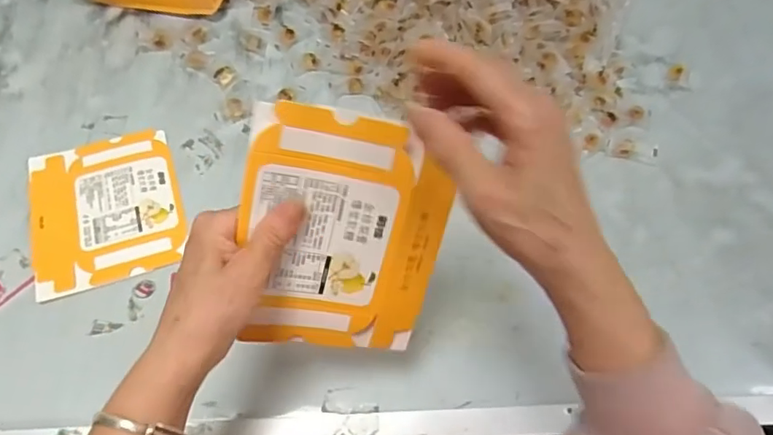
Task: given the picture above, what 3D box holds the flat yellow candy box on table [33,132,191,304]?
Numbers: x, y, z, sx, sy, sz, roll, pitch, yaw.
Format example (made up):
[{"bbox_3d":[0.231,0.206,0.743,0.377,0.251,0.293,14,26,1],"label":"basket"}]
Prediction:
[{"bbox_3d":[-0.281,-0.012,0.526,0.139,0.006,0.168,-17,63,-12],"label":"flat yellow candy box on table"}]

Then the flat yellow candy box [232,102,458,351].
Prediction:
[{"bbox_3d":[-0.029,0.016,0.349,0.133,0.167,0.009,8,24,-13],"label":"flat yellow candy box"}]

